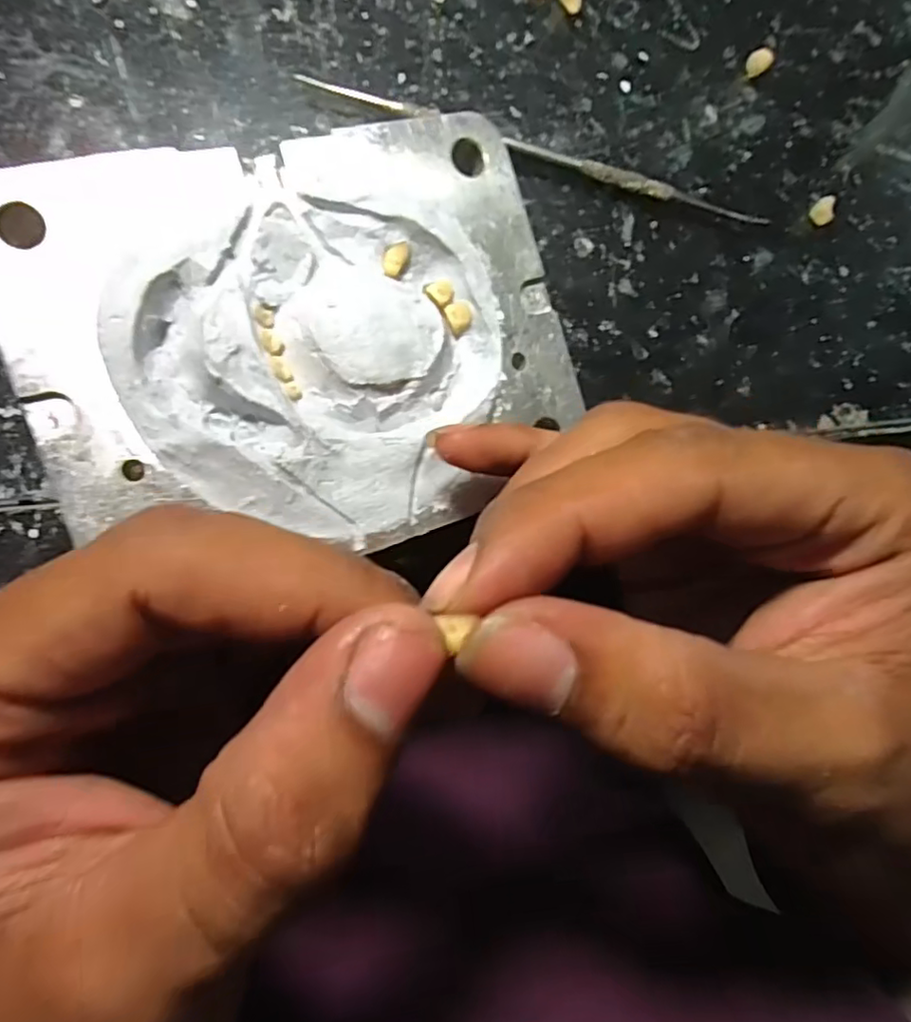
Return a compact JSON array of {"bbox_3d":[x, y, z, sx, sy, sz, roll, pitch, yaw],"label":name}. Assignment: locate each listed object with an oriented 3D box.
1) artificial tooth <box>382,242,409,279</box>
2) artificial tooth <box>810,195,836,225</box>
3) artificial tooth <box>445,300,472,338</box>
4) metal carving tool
[{"bbox_3d":[-0.017,-0.069,0.166,0.007,0.004,0.009,3,87,-8],"label":"artificial tooth"},{"bbox_3d":[0.139,-0.113,0.227,0.010,0.006,0.009,-37,94,-8],"label":"artificial tooth"},{"bbox_3d":[0.001,-0.056,0.176,0.007,0.005,0.009,-18,91,-9],"label":"artificial tooth"},{"bbox_3d":[0.032,-0.126,0.211,0.169,0.007,0.011,13,86,-8],"label":"metal carving tool"}]

